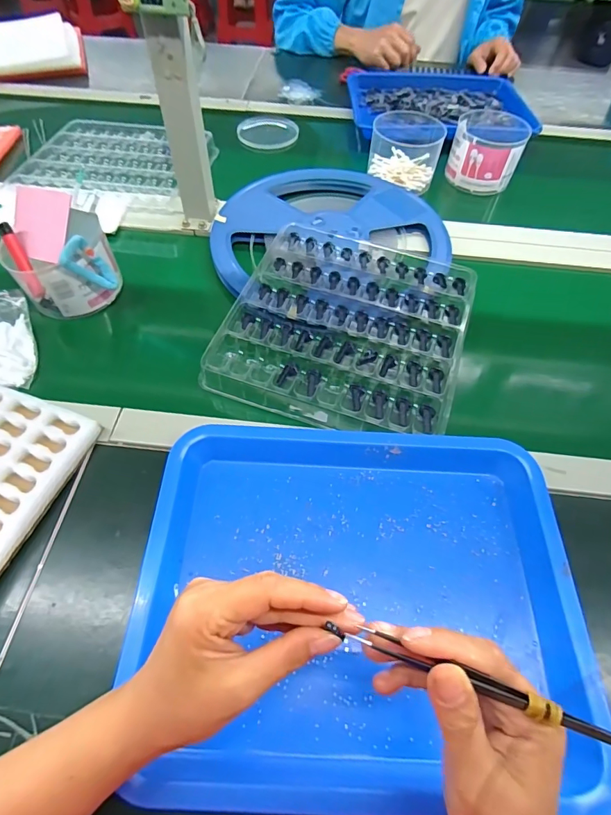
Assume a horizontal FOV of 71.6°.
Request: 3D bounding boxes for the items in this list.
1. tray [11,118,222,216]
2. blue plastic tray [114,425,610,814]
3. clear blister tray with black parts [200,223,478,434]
[{"bbox_3d":[-0.287,-0.386,0.664,0.271,0.017,0.242,9,57,4],"label":"tray"},{"bbox_3d":[0.041,0.141,0.335,0.326,0.031,0.268,3,57,1],"label":"blue plastic tray"},{"bbox_3d":[0.053,-0.106,0.483,0.251,0.020,0.274,18,58,10],"label":"clear blister tray with black parts"}]

